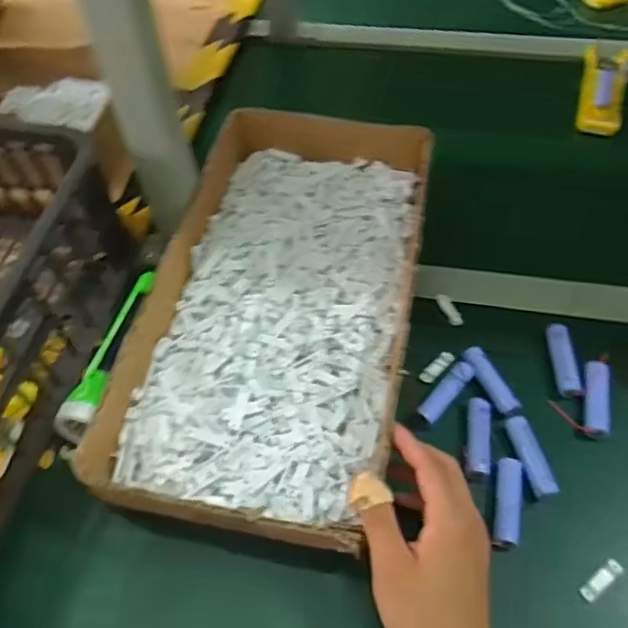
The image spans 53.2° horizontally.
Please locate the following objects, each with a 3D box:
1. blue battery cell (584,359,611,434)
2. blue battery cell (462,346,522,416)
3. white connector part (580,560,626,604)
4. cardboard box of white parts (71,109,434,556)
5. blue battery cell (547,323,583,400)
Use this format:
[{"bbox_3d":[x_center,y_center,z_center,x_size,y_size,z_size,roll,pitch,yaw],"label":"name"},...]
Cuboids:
[{"bbox_3d":[0.237,0.068,0.525,0.017,0.021,0.068,9,55,10],"label":"blue battery cell"},{"bbox_3d":[0.150,0.056,0.533,0.016,0.018,0.073,-20,55,-11],"label":"blue battery cell"},{"bbox_3d":[0.209,0.194,0.457,0.035,0.013,0.012,-40,60,-9],"label":"white connector part"},{"bbox_3d":[-0.023,-0.018,0.557,0.213,0.063,0.425,8,55,9],"label":"cardboard box of white parts"},{"bbox_3d":[0.217,0.036,0.544,0.018,0.018,0.070,-3,54,1],"label":"blue battery cell"}]

